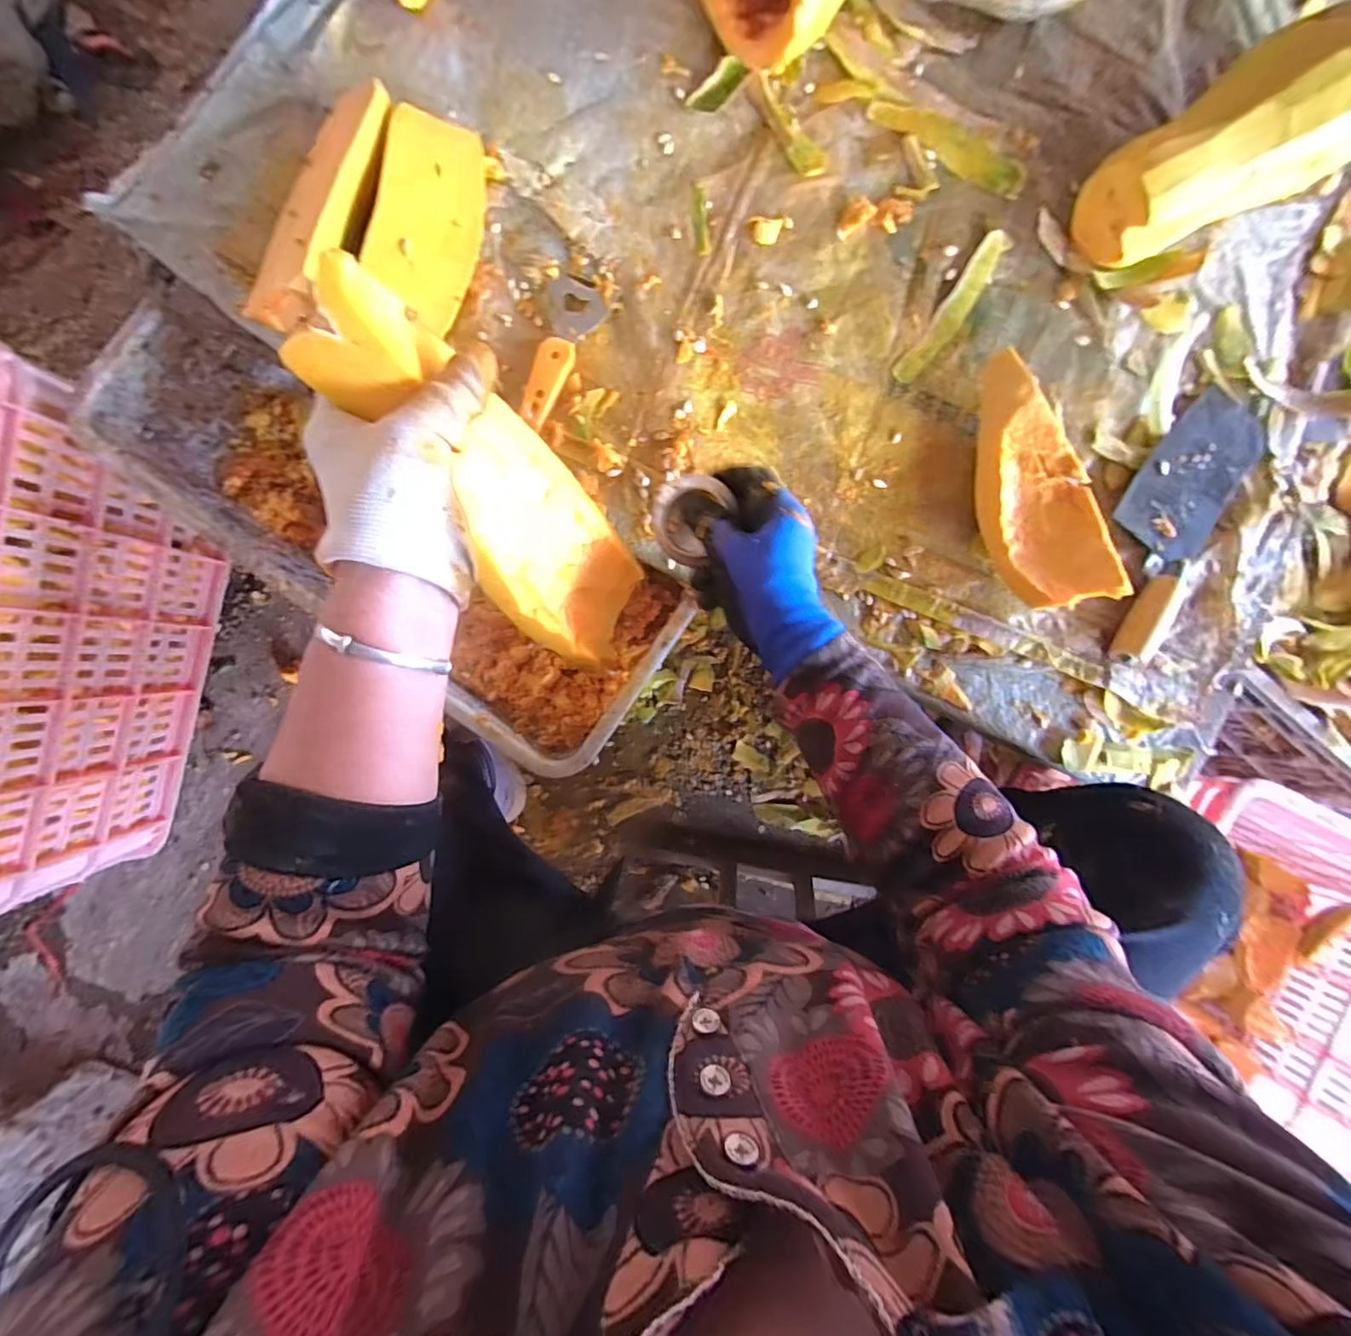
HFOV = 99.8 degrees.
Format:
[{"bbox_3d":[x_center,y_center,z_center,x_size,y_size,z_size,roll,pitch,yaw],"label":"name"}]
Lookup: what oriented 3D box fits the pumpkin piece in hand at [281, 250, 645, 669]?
[{"bbox_3d":[-0.099,-0.100,0.322,0.083,0.053,0.247,-43,135,-4],"label":"pumpkin piece in hand"}]

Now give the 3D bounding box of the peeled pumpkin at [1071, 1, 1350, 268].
[{"bbox_3d":[0.471,-0.443,0.473,0.259,0.085,0.106,-26,92,8],"label":"peeled pumpkin"}]

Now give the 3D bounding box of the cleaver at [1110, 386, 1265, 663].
[{"bbox_3d":[0.447,-0.135,0.507,0.085,0.029,0.265,33,87,-4],"label":"cleaver"}]

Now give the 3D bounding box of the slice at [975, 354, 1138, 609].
[{"bbox_3d":[0.306,-0.160,0.483,0.093,0.051,0.217,-11,90,-5],"label":"slice"}]

